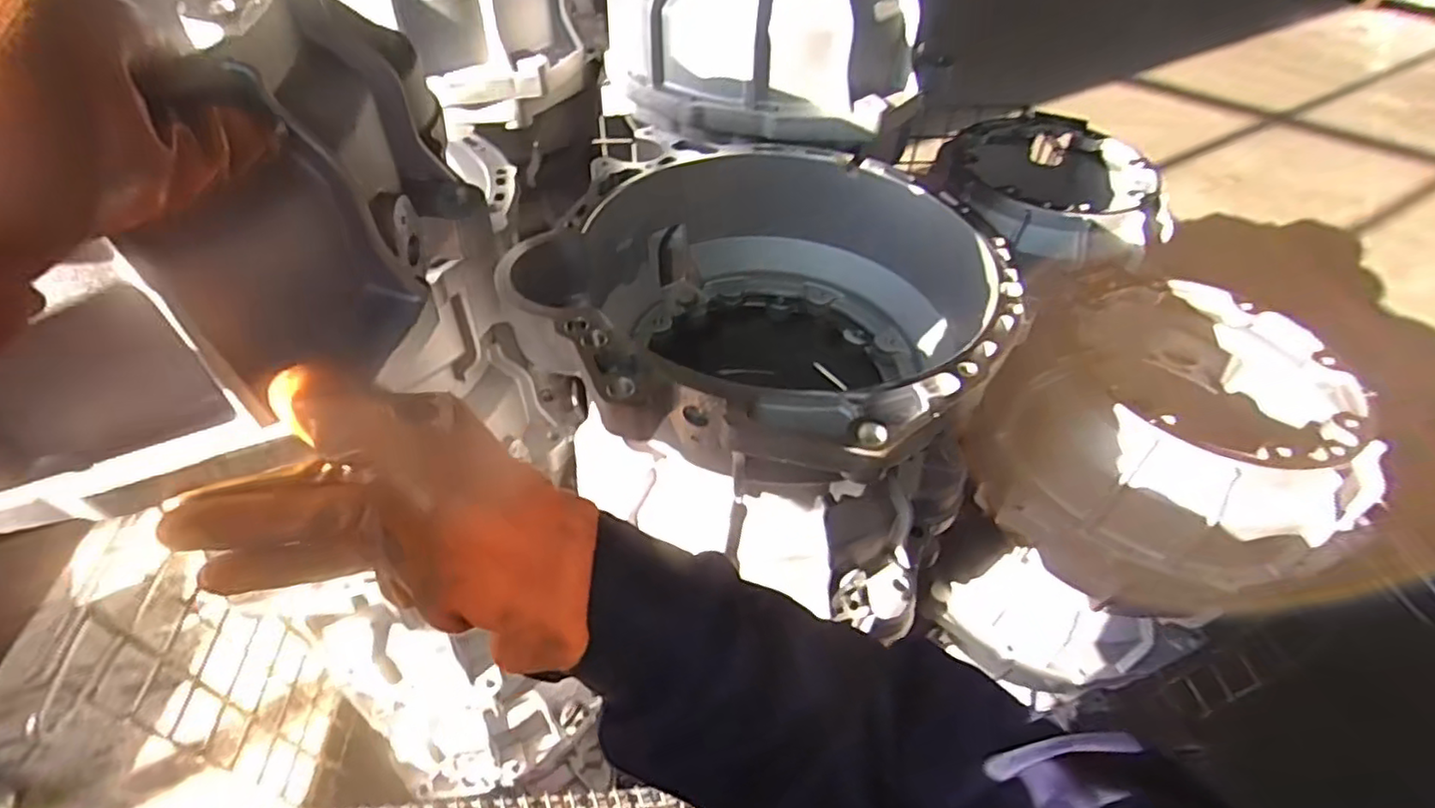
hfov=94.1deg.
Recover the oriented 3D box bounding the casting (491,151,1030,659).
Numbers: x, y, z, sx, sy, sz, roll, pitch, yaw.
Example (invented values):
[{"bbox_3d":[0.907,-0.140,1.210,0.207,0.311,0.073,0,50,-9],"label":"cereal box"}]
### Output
[{"bbox_3d":[0.045,-0.013,0.537,0.311,0.258,0.320,26,52,19],"label":"casting"}]

